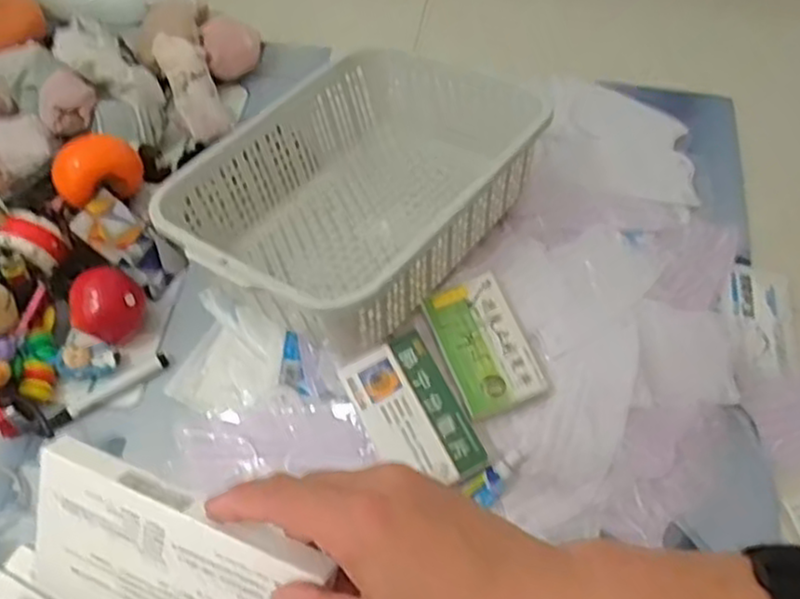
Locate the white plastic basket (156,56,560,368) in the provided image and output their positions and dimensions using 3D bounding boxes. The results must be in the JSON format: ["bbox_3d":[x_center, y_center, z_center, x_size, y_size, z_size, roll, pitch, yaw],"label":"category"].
[{"bbox_3d":[-0.045,-0.107,0.742,0.259,0.134,0.345,32,62,19],"label":"white plastic basket"}]

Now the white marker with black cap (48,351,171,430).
[{"bbox_3d":[-0.272,0.083,0.693,0.116,0.009,0.018,-33,63,-20],"label":"white marker with black cap"}]

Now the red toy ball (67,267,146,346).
[{"bbox_3d":[-0.283,0.007,0.720,0.065,0.055,0.062,0,57,0],"label":"red toy ball"}]

